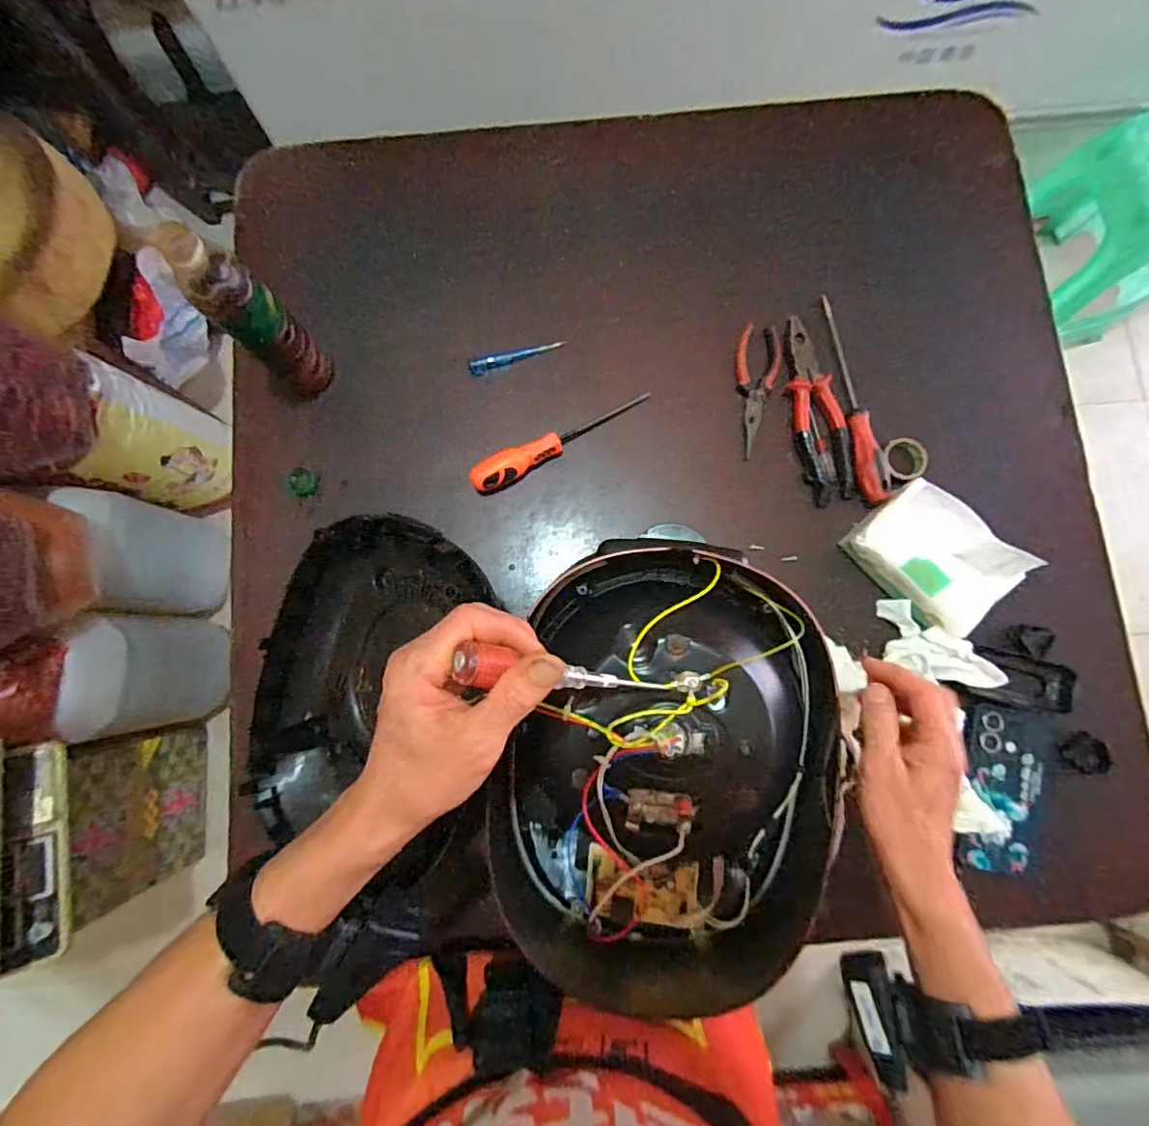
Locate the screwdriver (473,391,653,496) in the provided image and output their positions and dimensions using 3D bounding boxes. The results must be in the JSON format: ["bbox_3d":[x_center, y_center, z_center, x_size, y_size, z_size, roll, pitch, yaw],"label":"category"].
[{"bbox_3d":[-0.012,-0.136,0.609,0.218,0.031,0.034,-28,83,-3],"label":"screwdriver"}]

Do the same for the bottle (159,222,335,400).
[{"bbox_3d":[-0.301,-0.229,0.525,0.061,0.207,0.057,0,82,0],"label":"bottle"}]

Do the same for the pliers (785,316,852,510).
[{"bbox_3d":[0.271,-0.168,0.607,0.052,0.026,0.200,-11,82,-1],"label":"pliers"}]

